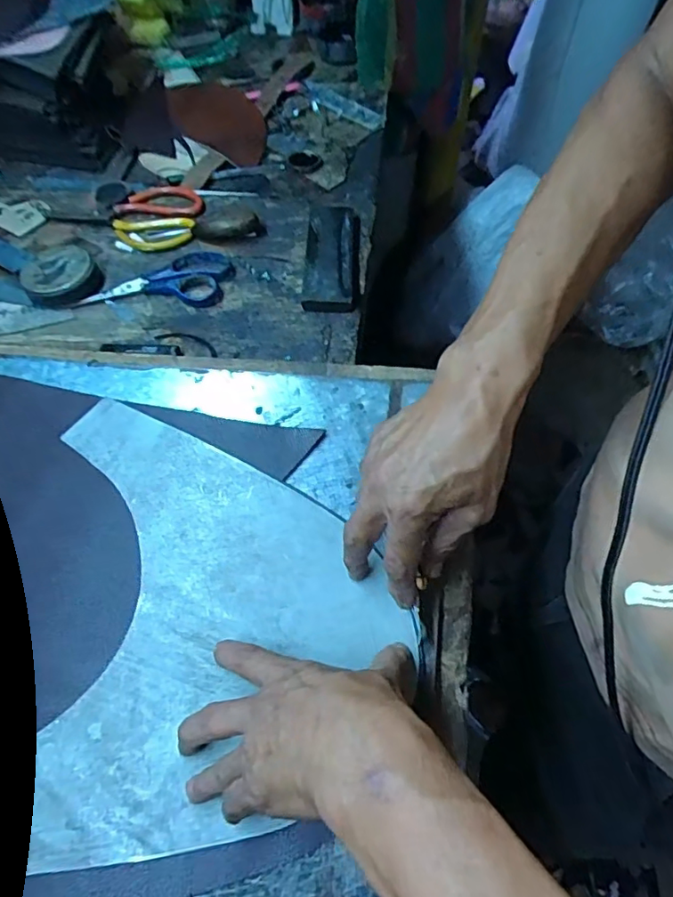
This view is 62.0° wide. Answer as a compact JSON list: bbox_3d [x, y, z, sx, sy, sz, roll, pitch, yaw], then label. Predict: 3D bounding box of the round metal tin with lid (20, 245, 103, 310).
[{"bbox_3d":[-0.298,-0.188,0.604,0.076,0.025,0.080,0,61,0],"label":"round metal tin with lid"}]

